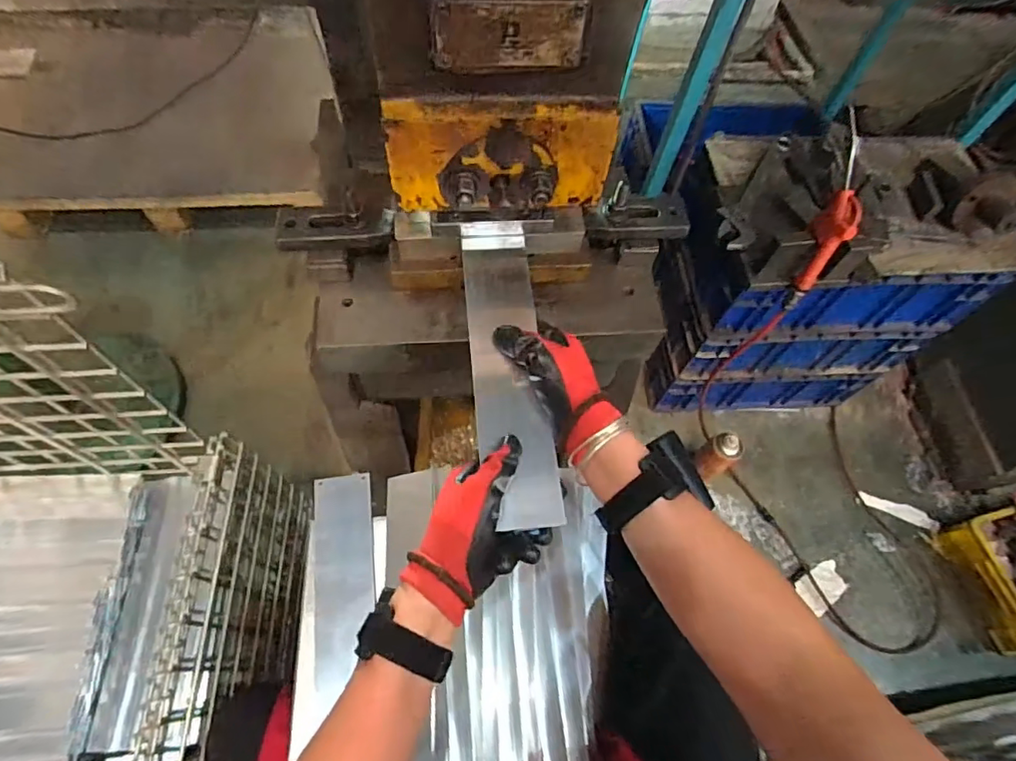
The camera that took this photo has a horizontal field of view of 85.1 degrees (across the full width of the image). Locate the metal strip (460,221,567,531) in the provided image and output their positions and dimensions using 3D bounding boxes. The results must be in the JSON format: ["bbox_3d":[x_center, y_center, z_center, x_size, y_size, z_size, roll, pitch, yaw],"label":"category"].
[{"bbox_3d":[-0.001,-0.020,0.485,0.062,0.010,0.290,-5,66,-3],"label":"metal strip"}]

